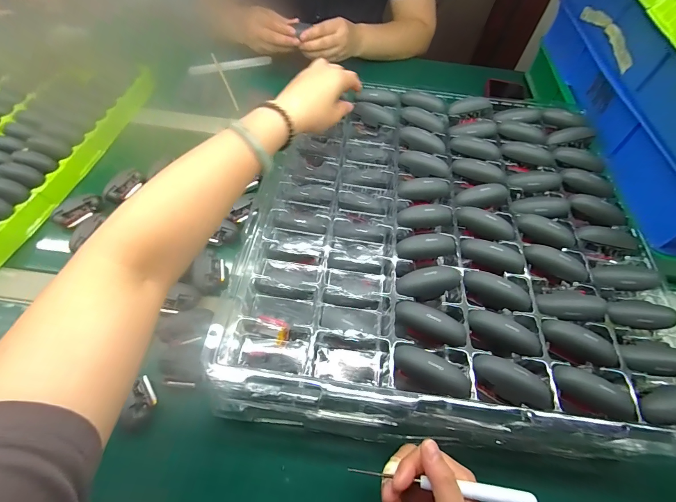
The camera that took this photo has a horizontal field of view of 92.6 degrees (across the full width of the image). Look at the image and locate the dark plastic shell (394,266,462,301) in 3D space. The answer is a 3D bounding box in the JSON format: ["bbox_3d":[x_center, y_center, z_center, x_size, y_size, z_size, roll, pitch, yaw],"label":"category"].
[{"bbox_3d":[0.092,0.030,0.322,0.066,0.019,0.027,-9,60,-9],"label":"dark plastic shell"}]

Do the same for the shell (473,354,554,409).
[{"bbox_3d":[0.151,0.112,0.275,0.067,0.021,0.029,35,62,16],"label":"shell"}]

